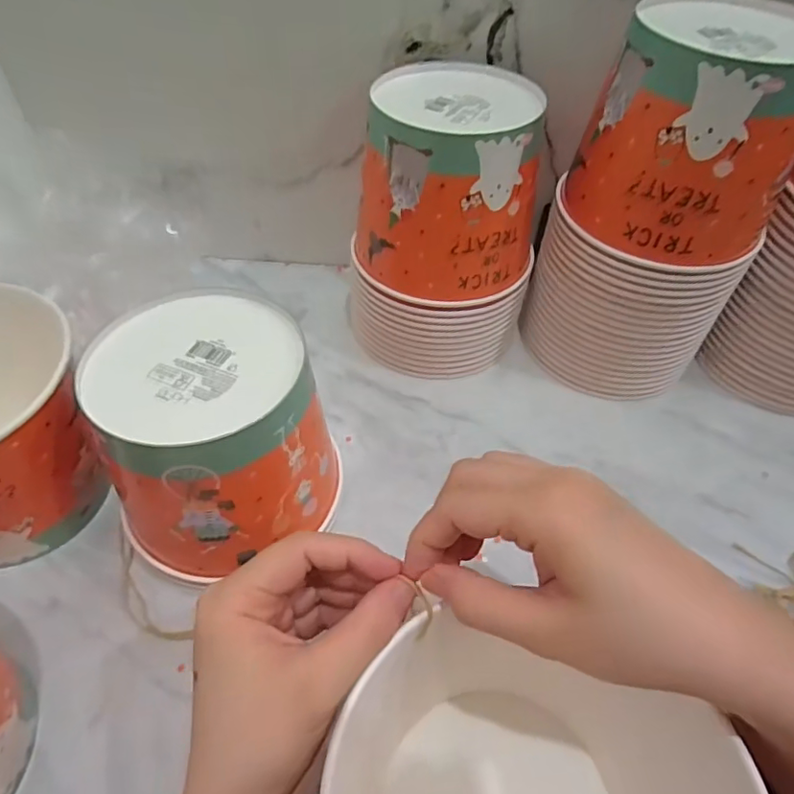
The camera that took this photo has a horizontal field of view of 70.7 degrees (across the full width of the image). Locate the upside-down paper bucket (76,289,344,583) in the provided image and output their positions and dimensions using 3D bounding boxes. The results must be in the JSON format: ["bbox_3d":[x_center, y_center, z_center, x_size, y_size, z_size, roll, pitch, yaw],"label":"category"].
[{"bbox_3d":[-0.121,0.030,0.379,0.135,0.145,0.139,2,50,-2],"label":"upside-down paper bucket"}]

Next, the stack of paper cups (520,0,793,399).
[{"bbox_3d":[0.204,-0.133,0.448,0.128,0.278,0.133,-19,53,-18],"label":"stack of paper cups"}]

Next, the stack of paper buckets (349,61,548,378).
[{"bbox_3d":[0.043,-0.139,0.483,0.147,0.221,0.130,2,50,-1],"label":"stack of paper buckets"}]

